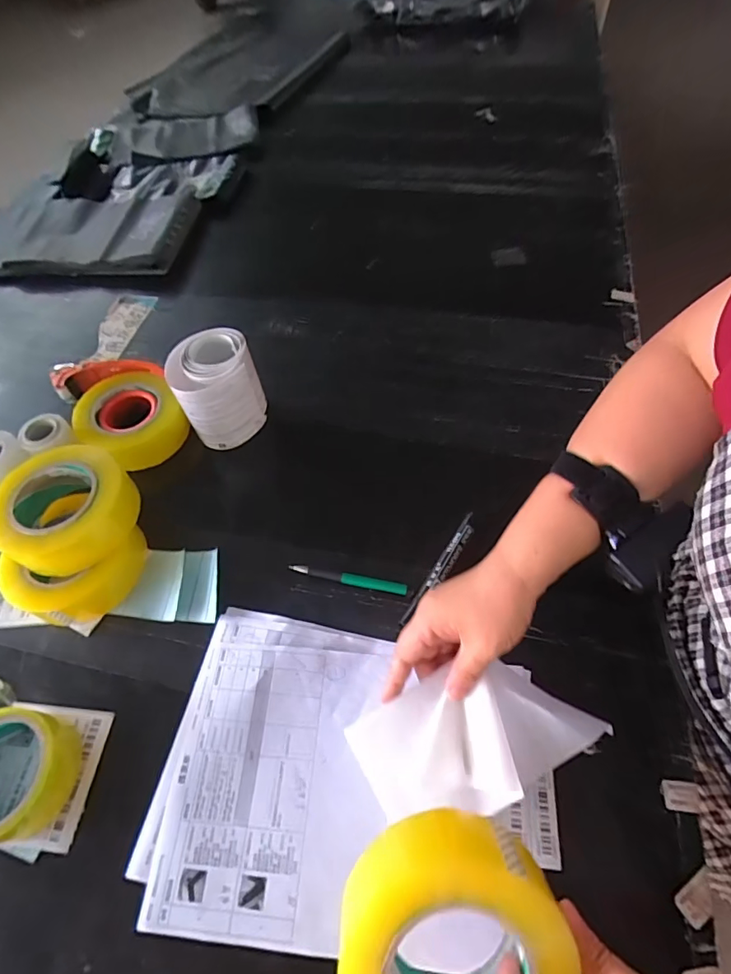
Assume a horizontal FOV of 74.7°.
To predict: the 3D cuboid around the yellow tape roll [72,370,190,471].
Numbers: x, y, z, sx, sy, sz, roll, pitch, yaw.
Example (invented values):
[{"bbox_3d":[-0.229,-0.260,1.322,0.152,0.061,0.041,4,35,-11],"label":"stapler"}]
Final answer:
[{"bbox_3d":[-0.295,-0.084,0.606,0.120,0.056,0.121,-2,54,3],"label":"yellow tape roll"}]

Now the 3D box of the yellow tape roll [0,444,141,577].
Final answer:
[{"bbox_3d":[-0.308,0.022,0.494,0.131,0.063,0.131,5,63,-10],"label":"yellow tape roll"}]

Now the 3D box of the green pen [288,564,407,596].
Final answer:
[{"bbox_3d":[-0.019,0.095,0.491,0.122,0.008,0.012,8,55,11],"label":"green pen"}]

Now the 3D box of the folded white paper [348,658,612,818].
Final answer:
[{"bbox_3d":[0.087,0.194,0.372,0.186,0.027,0.089,-10,54,0],"label":"folded white paper"}]

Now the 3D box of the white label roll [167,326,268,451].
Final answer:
[{"bbox_3d":[-0.177,-0.117,0.587,0.096,0.106,0.096,-15,54,-6],"label":"white label roll"}]

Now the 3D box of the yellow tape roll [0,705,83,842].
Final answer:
[{"bbox_3d":[-0.296,0.237,0.396,0.088,0.053,0.093,-2,54,3],"label":"yellow tape roll"}]

